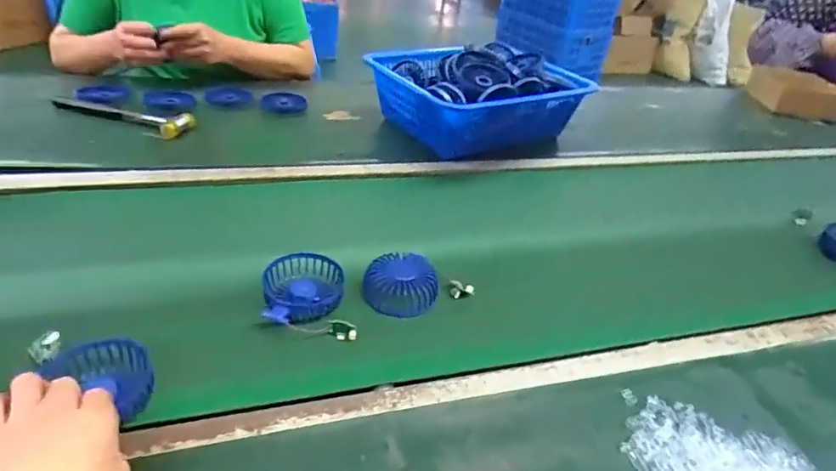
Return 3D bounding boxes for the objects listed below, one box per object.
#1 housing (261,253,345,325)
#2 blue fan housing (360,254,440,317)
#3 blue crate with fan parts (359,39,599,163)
[{"bbox_3d":[-0.124,0.055,0.578,0.085,0.026,0.087,-3,37,-17],"label":"housing"},{"bbox_3d":[-0.020,0.057,0.620,0.086,0.034,0.089,7,35,-4],"label":"blue fan housing"},{"bbox_3d":[0.102,-0.240,1.001,0.352,0.181,0.240,-15,42,-31],"label":"blue crate with fan parts"}]

